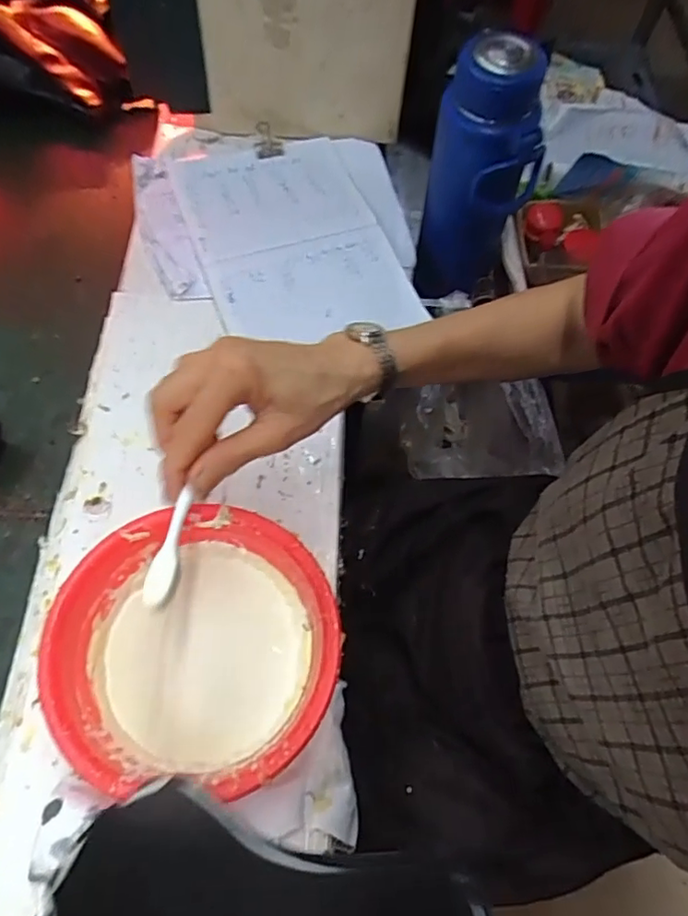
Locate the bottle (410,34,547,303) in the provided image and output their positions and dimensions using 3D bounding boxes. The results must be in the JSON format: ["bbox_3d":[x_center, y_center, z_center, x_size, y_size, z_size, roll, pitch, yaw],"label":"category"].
[{"bbox_3d":[0.149,-0.283,0.656,0.082,0.322,0.101,-16,67,-11],"label":"bottle"}]

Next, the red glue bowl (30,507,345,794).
[{"bbox_3d":[-0.100,0.132,0.414,0.183,0.075,0.176,1,65,-3],"label":"red glue bowl"}]

